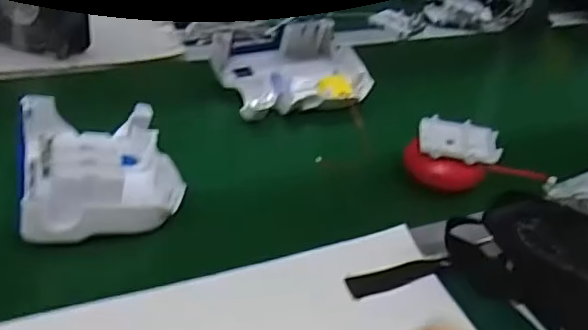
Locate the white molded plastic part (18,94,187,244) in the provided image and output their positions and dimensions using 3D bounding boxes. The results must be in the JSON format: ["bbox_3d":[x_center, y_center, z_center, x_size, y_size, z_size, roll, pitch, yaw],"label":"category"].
[{"bbox_3d":[-0.203,-0.009,0.619,0.148,0.072,0.187,-7,39,-20],"label":"white molded plastic part"}]

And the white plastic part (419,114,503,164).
[{"bbox_3d":[0.187,-0.028,0.680,0.087,0.010,0.064,6,43,8],"label":"white plastic part"}]

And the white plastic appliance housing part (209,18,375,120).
[{"bbox_3d":[0.001,-0.125,0.809,0.187,0.065,0.150,-15,43,-28],"label":"white plastic appliance housing part"}]

